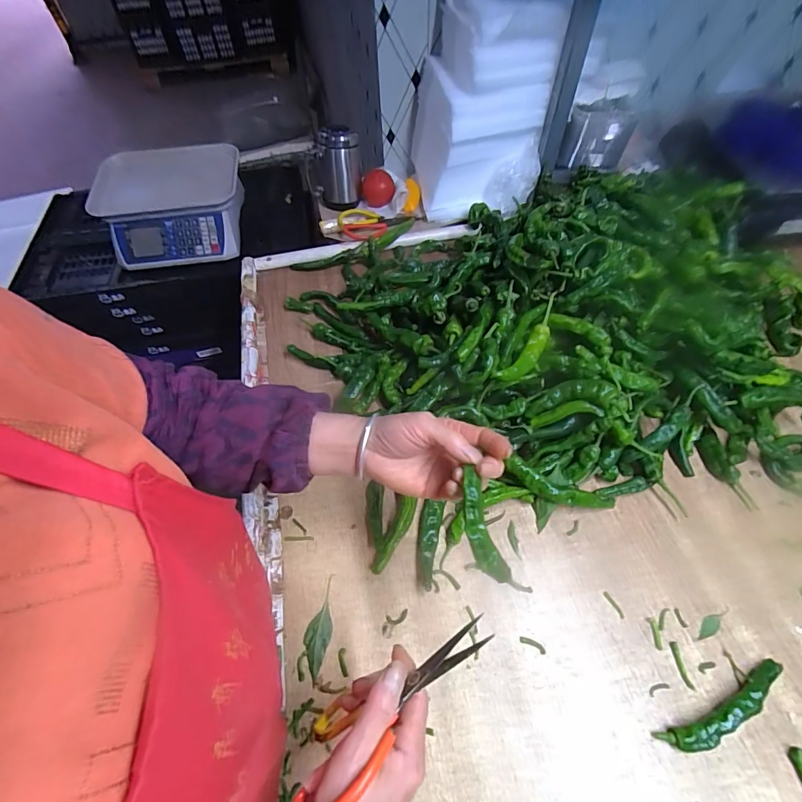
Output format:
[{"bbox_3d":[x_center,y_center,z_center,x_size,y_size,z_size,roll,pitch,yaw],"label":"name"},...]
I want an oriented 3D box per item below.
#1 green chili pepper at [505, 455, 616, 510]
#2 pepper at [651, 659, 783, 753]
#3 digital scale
[{"bbox_3d":[0.197,0.112,0.527,0.144,0.026,0.028,23,59,-4],"label":"green chili pepper"},{"bbox_3d":[0.319,0.301,0.410,0.148,0.023,0.025,-21,59,-12],"label":"pepper"},{"bbox_3d":[-0.474,-0.416,0.881,0.277,0.100,0.265,-8,56,-3],"label":"digital scale"}]

